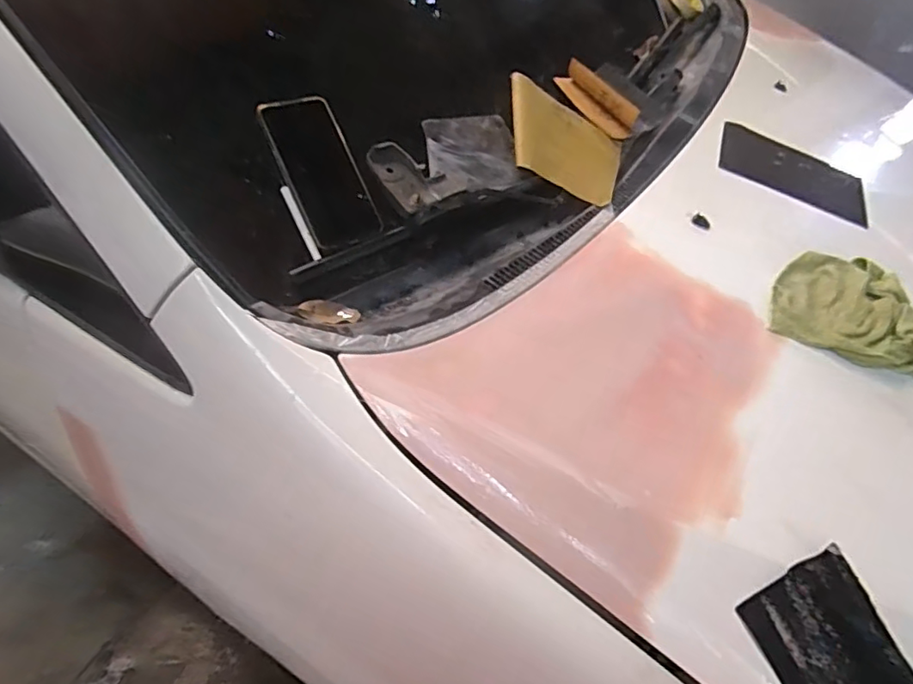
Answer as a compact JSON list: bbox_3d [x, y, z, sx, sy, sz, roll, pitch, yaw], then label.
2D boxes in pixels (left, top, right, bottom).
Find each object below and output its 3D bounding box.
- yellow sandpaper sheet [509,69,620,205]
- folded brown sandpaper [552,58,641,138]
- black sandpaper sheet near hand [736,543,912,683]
[{"bbox_3d":[0.138,-0.266,0.756,0.172,0.012,0.138,25,63,-6],"label":"yellow sandpaper sheet"},{"bbox_3d":[0.202,-0.349,0.830,0.030,0.058,0.140,-27,55,-23],"label":"folded brown sandpaper"},{"bbox_3d":[0.320,0.262,0.479,0.113,0.008,0.138,-26,78,-18],"label":"black sandpaper sheet near hand"}]

